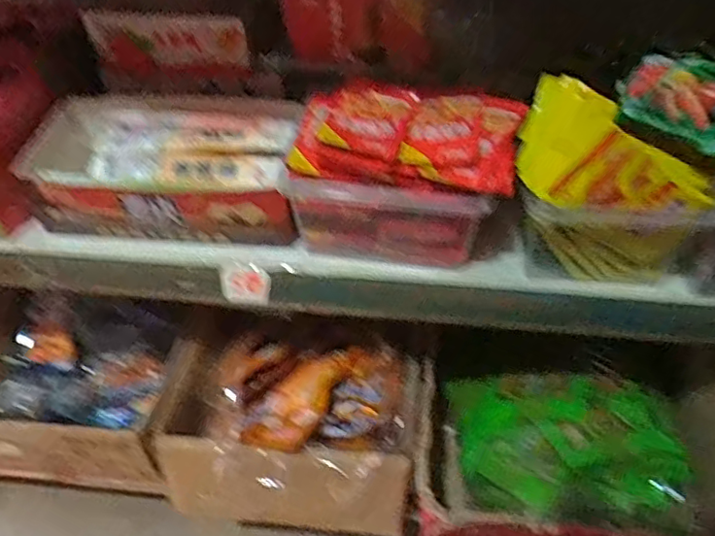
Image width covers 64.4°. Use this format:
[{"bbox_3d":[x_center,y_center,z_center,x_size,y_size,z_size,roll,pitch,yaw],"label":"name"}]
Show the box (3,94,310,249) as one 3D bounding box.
[{"bbox_3d":[-0.192,-0.107,0.589,0.279,0.077,0.160,4,45,6],"label":"box"}]

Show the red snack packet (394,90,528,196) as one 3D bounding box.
[{"bbox_3d":[0.093,-0.117,0.499,0.097,0.028,0.124,10,46,11],"label":"red snack packet"}]

